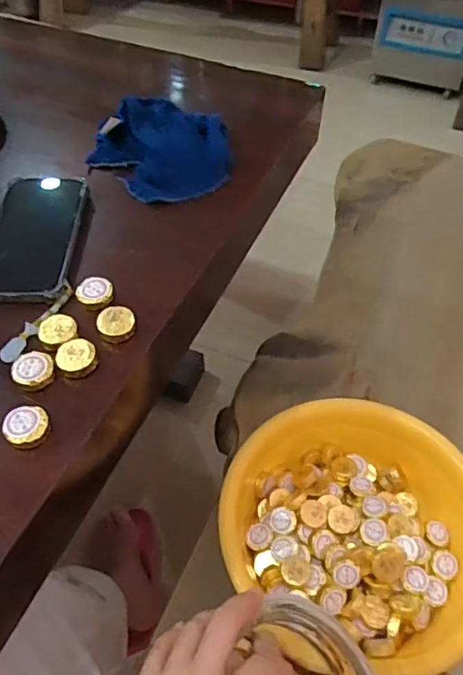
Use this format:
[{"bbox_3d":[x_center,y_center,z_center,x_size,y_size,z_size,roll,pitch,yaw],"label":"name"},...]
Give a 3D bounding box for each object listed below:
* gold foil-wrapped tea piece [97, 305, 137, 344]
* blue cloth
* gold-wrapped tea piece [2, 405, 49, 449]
[{"bbox_3d":[-0.097,-0.011,0.455,0.030,0.015,0.028,0,51,-1],"label":"gold foil-wrapped tea piece"},{"bbox_3d":[-0.077,-0.209,0.600,0.158,0.039,0.143,9,51,7],"label":"blue cloth"},{"bbox_3d":[-0.148,0.063,0.390,0.031,0.008,0.031,0,51,-1],"label":"gold-wrapped tea piece"}]

